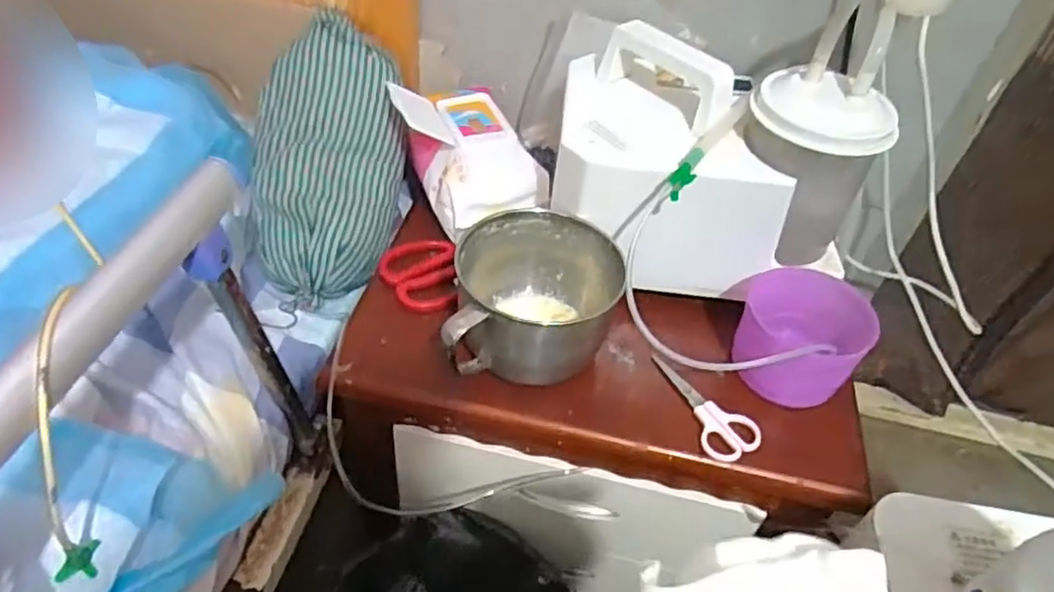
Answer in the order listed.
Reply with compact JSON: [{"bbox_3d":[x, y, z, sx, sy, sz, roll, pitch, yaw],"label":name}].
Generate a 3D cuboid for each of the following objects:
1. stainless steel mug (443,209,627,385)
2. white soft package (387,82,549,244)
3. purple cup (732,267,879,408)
[{"bbox_3d":[-0.003,0.004,0.596,0.149,0.097,0.125,-5,46,-13],"label":"stainless steel mug"},{"bbox_3d":[-0.067,-0.156,0.710,0.125,0.087,0.177,-15,49,-22],"label":"white soft package"},{"bbox_3d":[0.230,0.036,0.590,0.112,0.083,0.086,33,49,24],"label":"purple cup"}]

